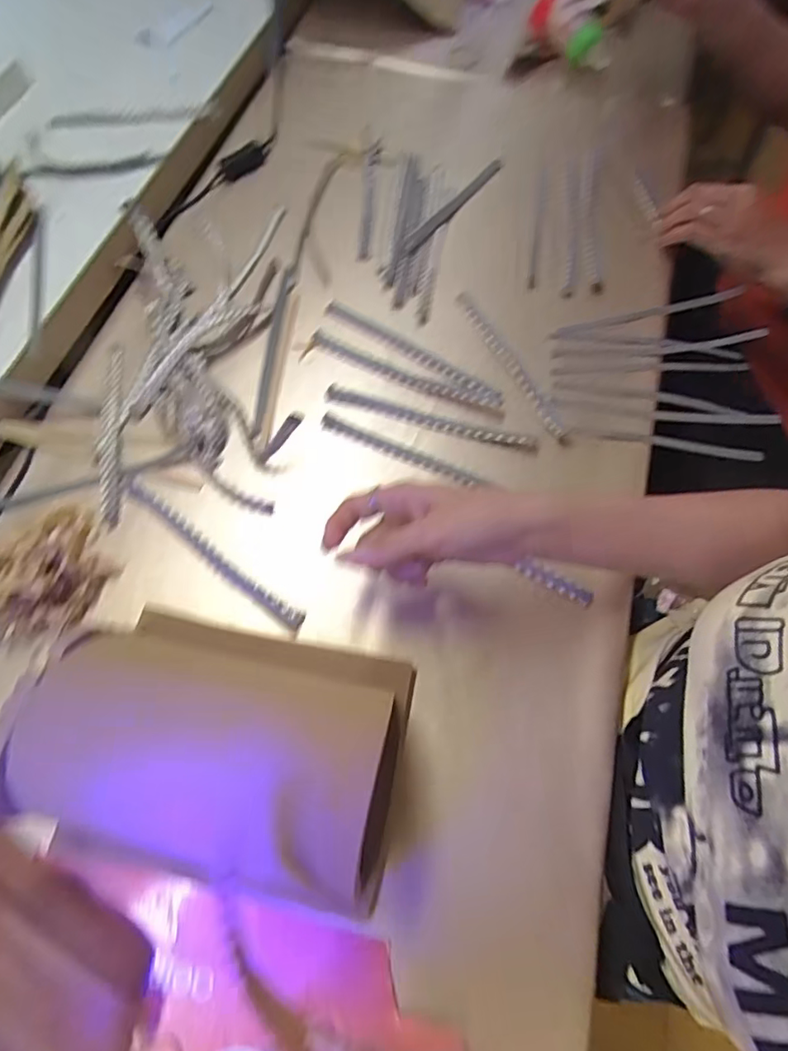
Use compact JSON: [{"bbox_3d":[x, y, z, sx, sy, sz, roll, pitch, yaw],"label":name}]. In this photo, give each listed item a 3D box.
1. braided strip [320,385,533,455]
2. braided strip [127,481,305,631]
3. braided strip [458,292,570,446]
[{"bbox_3d":[0.031,-0.096,0.498,0.192,0.013,0.017,17,66,8],"label":"braided strip"},{"bbox_3d":[-0.148,0.022,0.448,0.191,0.006,0.015,34,70,15],"label":"braided strip"},{"bbox_3d":[0.109,-0.152,0.526,0.015,0.006,0.195,-22,67,-10],"label":"braided strip"}]

